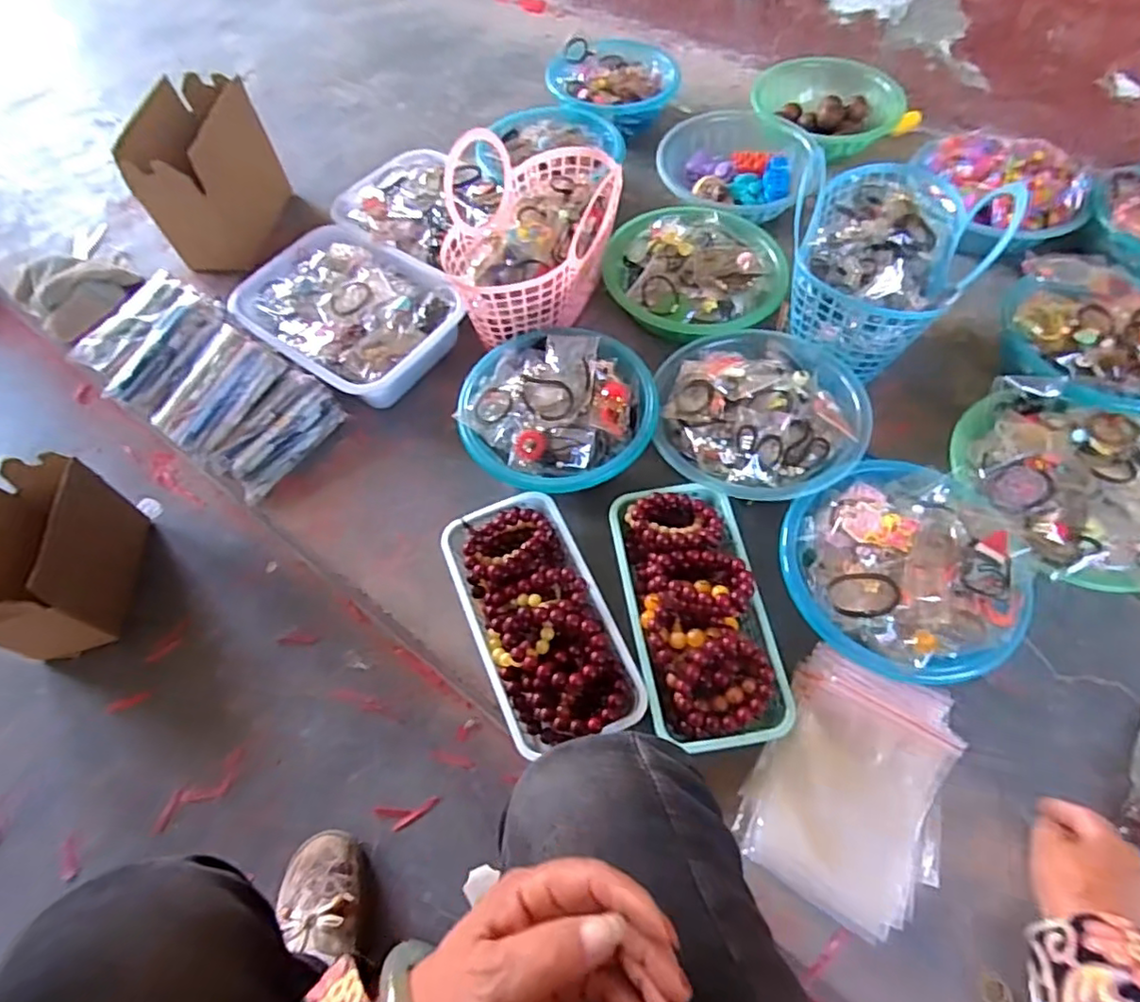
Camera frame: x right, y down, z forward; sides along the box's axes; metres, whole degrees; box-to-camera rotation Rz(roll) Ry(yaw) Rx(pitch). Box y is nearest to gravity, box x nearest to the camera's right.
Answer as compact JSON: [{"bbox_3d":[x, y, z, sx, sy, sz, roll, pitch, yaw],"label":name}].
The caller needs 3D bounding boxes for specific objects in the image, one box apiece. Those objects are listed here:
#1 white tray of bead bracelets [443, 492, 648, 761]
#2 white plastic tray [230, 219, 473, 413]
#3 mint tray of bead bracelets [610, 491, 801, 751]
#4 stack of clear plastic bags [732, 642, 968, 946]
[{"bbox_3d":[-0.034,0.111,0.614,0.124,0.066,0.256,-21,62,-12],"label":"white tray of bead bracelets"},{"bbox_3d":[-0.298,-0.250,0.821,0.284,0.060,0.211,27,64,15],"label":"white plastic tray"},{"bbox_3d":[0.125,0.102,0.611,0.130,0.071,0.260,-8,60,-4],"label":"mint tray of bead bracelets"},{"bbox_3d":[0.255,0.251,0.553,0.156,0.021,0.207,28,73,17],"label":"stack of clear plastic bags"}]

